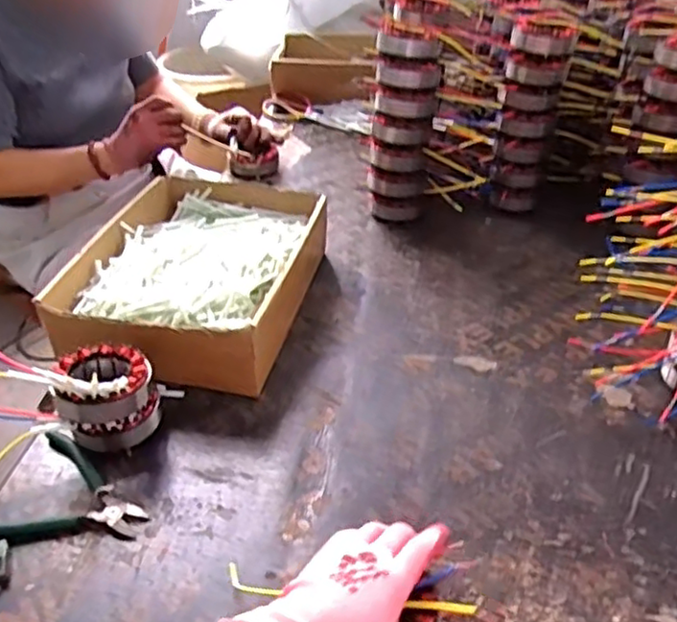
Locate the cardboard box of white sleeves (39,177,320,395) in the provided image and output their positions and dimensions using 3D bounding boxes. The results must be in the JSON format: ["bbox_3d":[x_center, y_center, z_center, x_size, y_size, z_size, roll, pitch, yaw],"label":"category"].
[{"bbox_3d":[-0.164,-0.044,0.801,0.247,0.095,0.336,7,38,12],"label":"cardboard box of white sleeves"}]

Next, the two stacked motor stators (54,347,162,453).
[{"bbox_3d":[-0.217,0.084,0.629,0.083,0.092,0.082,-9,37,-9],"label":"two stacked motor stators"}]

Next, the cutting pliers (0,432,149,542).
[{"bbox_3d":[-0.234,0.167,0.578,0.135,0.021,0.108,9,38,15],"label":"cutting pliers"}]

